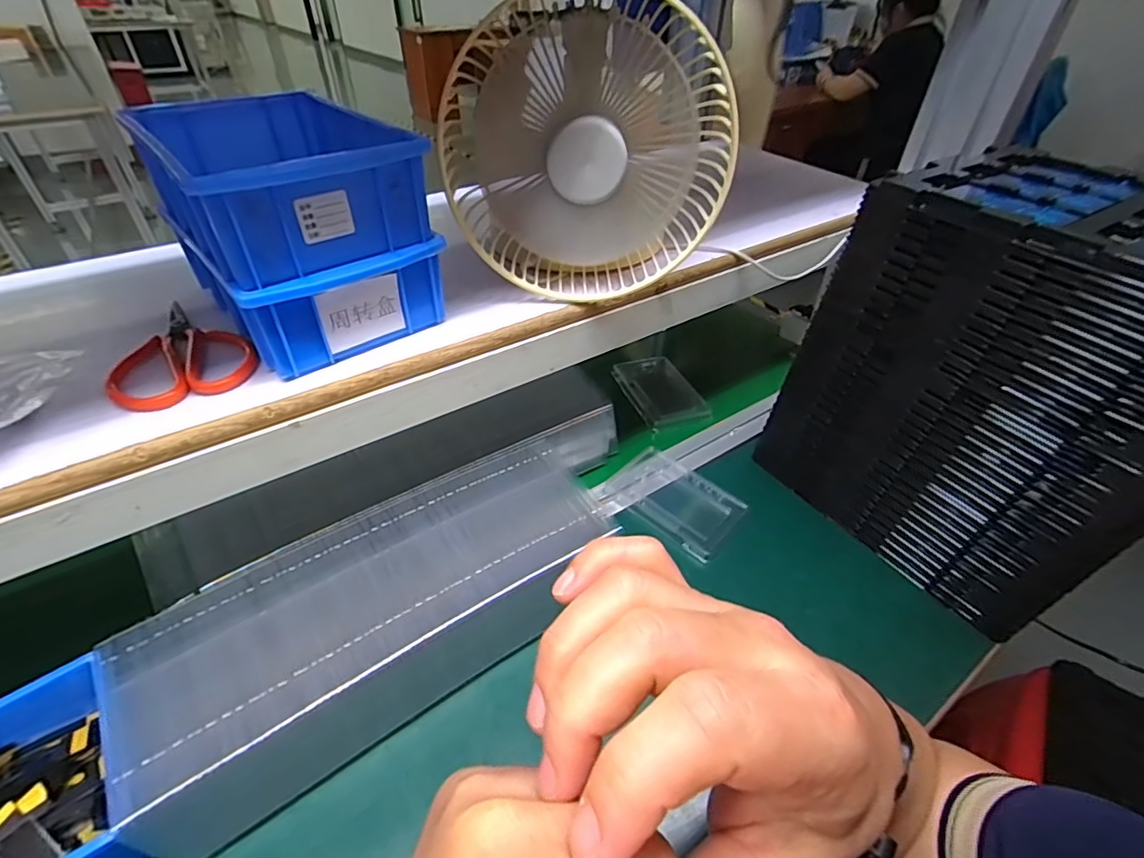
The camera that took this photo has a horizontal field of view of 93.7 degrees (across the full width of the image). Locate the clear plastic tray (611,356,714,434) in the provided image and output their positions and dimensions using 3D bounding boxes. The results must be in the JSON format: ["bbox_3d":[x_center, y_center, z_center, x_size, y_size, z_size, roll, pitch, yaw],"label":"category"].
[{"bbox_3d":[0.114,-0.051,0.704,0.085,0.022,0.127,-15,43,-18],"label":"clear plastic tray"}]

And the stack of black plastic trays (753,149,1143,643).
[{"bbox_3d":[0.384,-0.042,0.484,0.211,0.311,0.282,-23,46,-25],"label":"stack of black plastic trays"}]

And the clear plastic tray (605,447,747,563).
[{"bbox_3d":[0.109,0.075,0.573,0.134,0.014,0.087,33,50,32],"label":"clear plastic tray"}]

